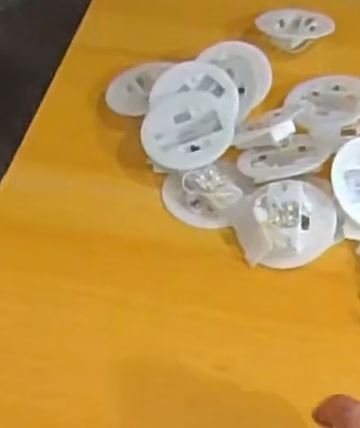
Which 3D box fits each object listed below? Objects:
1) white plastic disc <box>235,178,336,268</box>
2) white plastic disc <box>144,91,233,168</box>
[{"bbox_3d":[0.073,0.005,0.503,0.066,0.021,0.058,-22,62,-15],"label":"white plastic disc"},{"bbox_3d":[0.006,-0.064,0.546,0.065,0.010,0.066,-2,61,4],"label":"white plastic disc"}]

